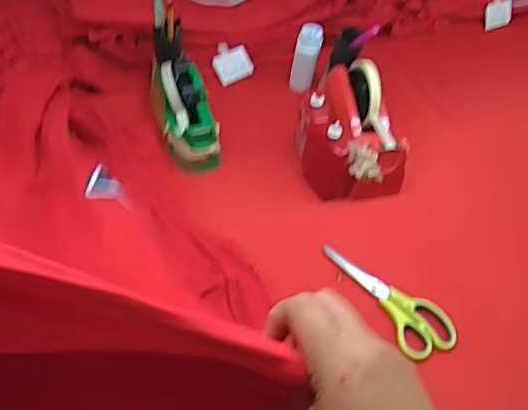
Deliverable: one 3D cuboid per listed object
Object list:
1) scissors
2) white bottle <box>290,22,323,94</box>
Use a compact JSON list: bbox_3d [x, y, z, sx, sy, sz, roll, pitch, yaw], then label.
[{"bbox_3d":[0.155,0.107,0.713,0.068,0.016,0.179,-23,56,-24],"label":"scissors"},{"bbox_3d":[0.064,-0.222,0.886,0.037,0.103,0.030,8,49,0],"label":"white bottle"}]

